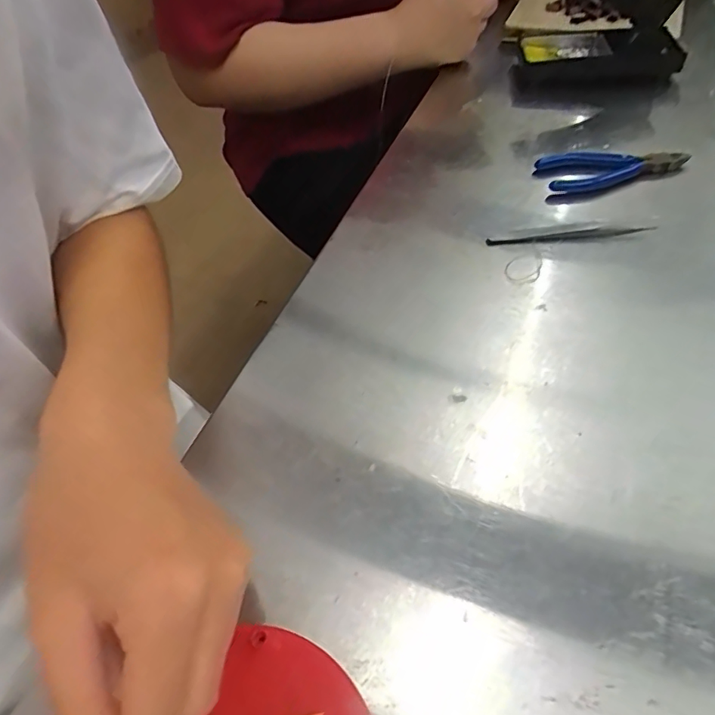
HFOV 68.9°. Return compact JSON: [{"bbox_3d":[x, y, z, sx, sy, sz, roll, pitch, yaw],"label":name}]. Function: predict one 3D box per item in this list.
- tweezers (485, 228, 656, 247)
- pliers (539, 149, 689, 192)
[{"bbox_3d":[0.169,-0.099,0.419,0.130,0.009,0.011,-2,51,4],"label":"tweezers"},{"bbox_3d":[0.227,-0.172,0.466,0.124,0.023,0.040,-9,50,-2],"label":"pliers"}]

